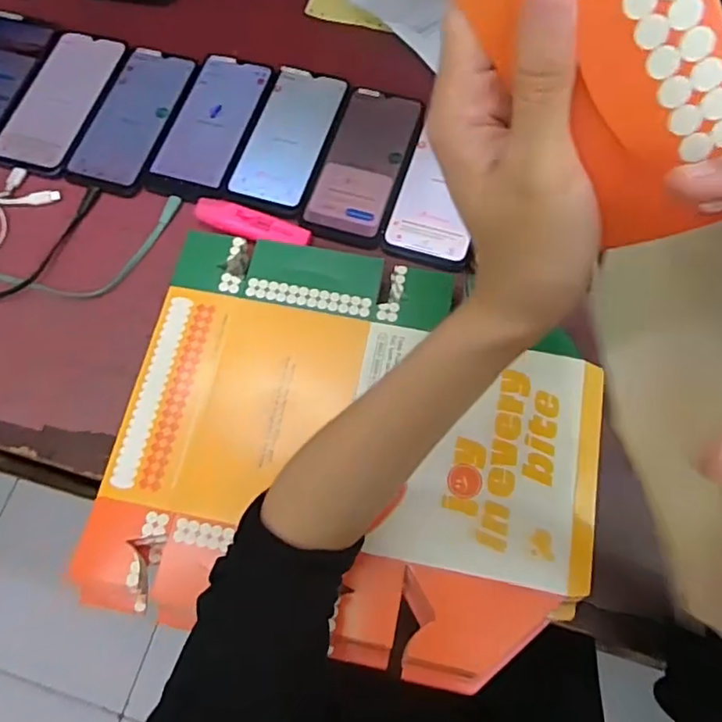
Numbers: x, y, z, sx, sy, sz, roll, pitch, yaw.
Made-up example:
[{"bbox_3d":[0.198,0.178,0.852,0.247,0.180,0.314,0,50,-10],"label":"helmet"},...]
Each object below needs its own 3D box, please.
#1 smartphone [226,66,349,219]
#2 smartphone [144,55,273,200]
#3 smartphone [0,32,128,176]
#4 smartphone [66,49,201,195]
[{"bbox_3d":[-0.068,-0.210,0.549,0.079,0.008,0.164,15,70,7],"label":"smartphone"},{"bbox_3d":[-0.146,-0.227,0.560,0.082,0.005,0.167,14,70,7],"label":"smartphone"},{"bbox_3d":[-0.294,-0.256,0.574,0.083,0.010,0.169,10,70,5],"label":"smartphone"},{"bbox_3d":[-0.220,-0.236,0.565,0.079,0.008,0.164,13,70,6],"label":"smartphone"}]

